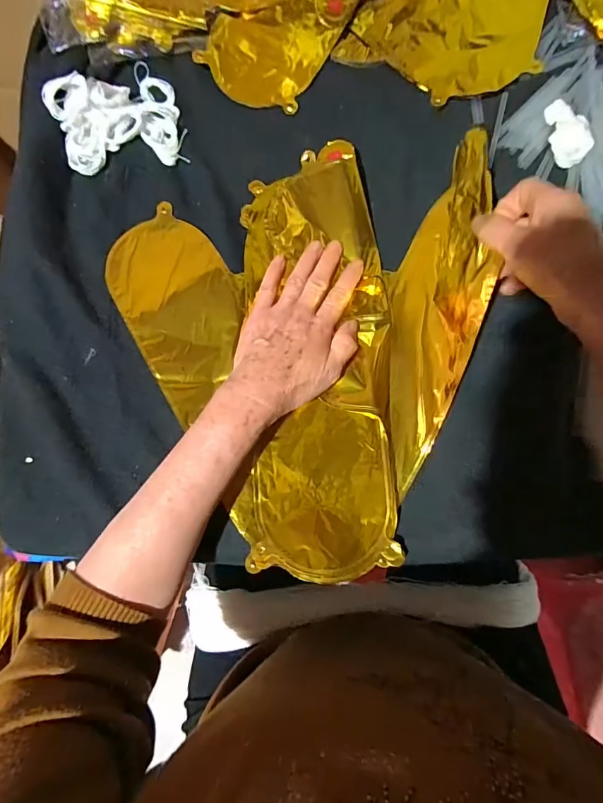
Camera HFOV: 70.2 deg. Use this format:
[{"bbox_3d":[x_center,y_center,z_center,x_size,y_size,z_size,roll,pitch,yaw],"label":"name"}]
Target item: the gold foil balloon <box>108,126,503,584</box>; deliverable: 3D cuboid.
[{"bbox_3d":[0.033,-0.067,0.380,0.328,0.073,0.375,-29,78,-5],"label":"gold foil balloon"}]

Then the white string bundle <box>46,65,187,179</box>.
[{"bbox_3d":[-0.187,-0.289,0.436,0.122,0.044,0.109,-22,78,-4],"label":"white string bundle"}]

